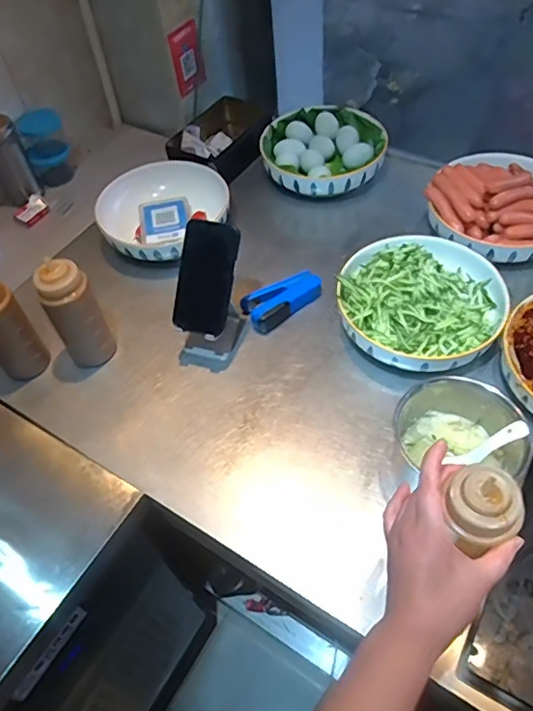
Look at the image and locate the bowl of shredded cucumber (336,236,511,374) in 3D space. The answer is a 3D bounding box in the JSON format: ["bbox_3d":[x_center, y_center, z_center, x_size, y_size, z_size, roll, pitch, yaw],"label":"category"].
[{"bbox_3d":[0.212,-0.068,0.763,0.219,0.082,0.212,-2,49,2],"label":"bowl of shredded cucumber"}]

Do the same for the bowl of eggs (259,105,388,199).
[{"bbox_3d":[0.105,-0.366,1.003,0.212,0.080,0.219,-2,49,2],"label":"bowl of eggs"}]

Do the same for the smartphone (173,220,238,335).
[{"bbox_3d":[-0.082,-0.103,0.722,0.076,0.143,0.012,10,10,15],"label":"smartphone"}]

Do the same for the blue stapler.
[{"bbox_3d":[0.026,-0.083,0.823,0.121,0.028,0.060,-26,53,-18],"label":"blue stapler"}]

